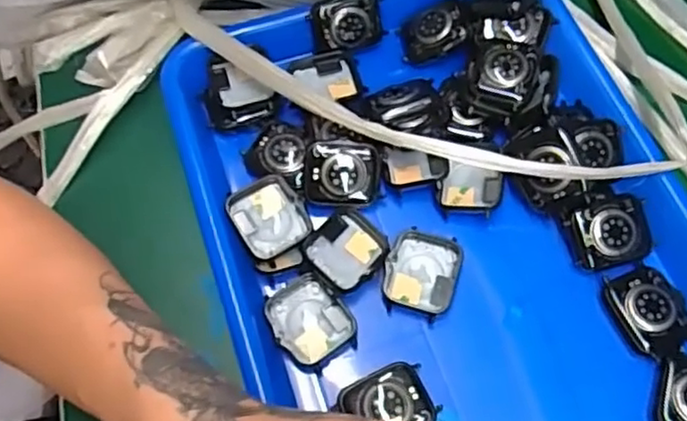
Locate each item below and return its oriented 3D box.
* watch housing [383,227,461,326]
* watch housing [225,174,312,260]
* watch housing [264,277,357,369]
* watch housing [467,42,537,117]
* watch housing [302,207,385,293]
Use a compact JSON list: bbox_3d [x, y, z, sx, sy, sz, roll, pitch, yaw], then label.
[{"bbox_3d":[0.043,0.034,0.357,0.039,0.008,0.044,17,67,8],"label":"watch housing"},{"bbox_3d":[-0.040,0.004,0.363,0.037,0.013,0.042,-28,68,-12],"label":"watch housing"},{"bbox_3d":[-0.018,0.058,0.346,0.037,0.006,0.043,-32,69,-13],"label":"watch housing"},{"bbox_3d":[0.094,-0.078,0.390,0.037,0.018,0.043,15,66,8],"label":"watch housing"},{"bbox_3d":[0.002,0.021,0.358,0.038,0.012,0.040,41,72,17],"label":"watch housing"}]

